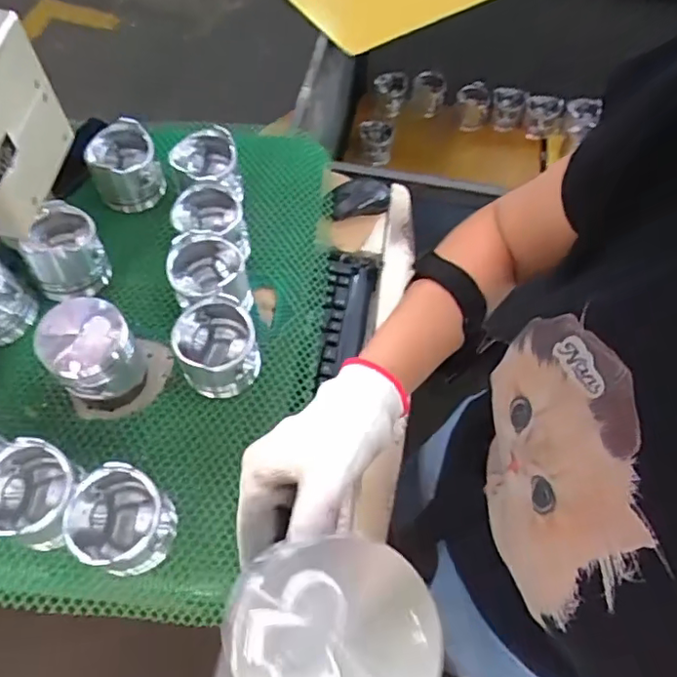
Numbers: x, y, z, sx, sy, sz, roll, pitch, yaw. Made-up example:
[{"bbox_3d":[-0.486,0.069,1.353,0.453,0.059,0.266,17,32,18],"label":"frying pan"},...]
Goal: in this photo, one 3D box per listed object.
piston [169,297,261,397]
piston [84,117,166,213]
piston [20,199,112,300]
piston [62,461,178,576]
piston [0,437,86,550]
[{"bbox_3d":[-0.140,0.013,0.681,0.088,0.090,0.088,1,60,-1],"label":"piston"},{"bbox_3d":[-0.301,-0.240,0.823,0.089,0.094,0.082,-22,63,-13],"label":"piston"},{"bbox_3d":[-0.347,-0.107,0.748,0.086,0.096,0.096,-17,61,-11],"label":"piston"},{"bbox_3d":[-0.214,0.183,0.580,0.085,0.085,0.088,1,60,-1],"label":"piston"},{"bbox_3d":[-0.304,0.160,0.590,0.086,0.084,0.091,1,60,-1],"label":"piston"}]

